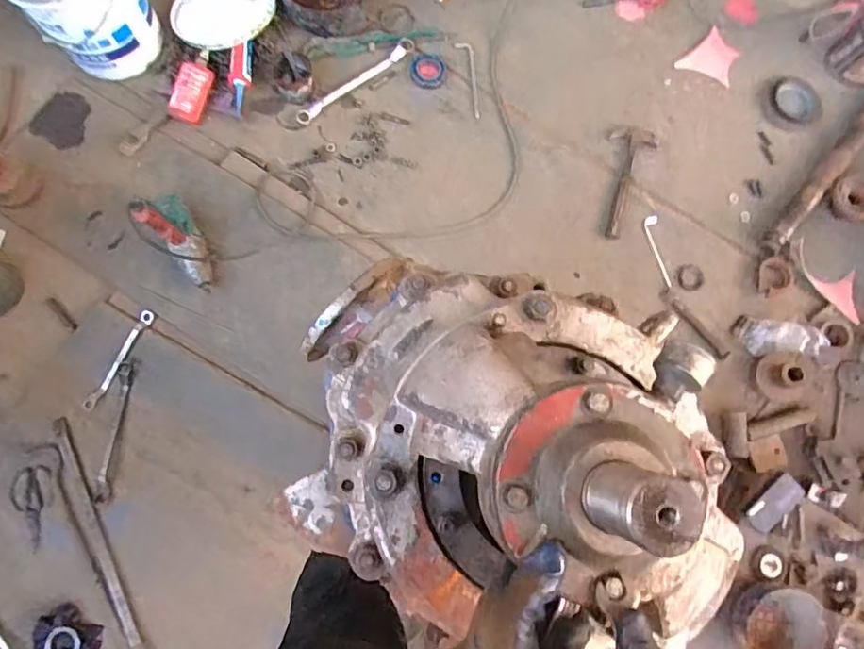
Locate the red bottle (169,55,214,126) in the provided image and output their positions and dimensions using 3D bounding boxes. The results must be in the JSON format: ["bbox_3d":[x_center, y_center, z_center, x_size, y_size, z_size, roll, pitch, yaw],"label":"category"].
[{"bbox_3d":[-0.623,-0.613,1.429,0.091,0.038,0.169,23,103,-6],"label":"red bottle"}]

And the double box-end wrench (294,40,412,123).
[{"bbox_3d":[-0.207,-0.668,1.506,0.389,0.023,0.049,-39,80,-10],"label":"double box-end wrench"}]

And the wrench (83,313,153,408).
[{"bbox_3d":[-0.740,0.082,1.300,0.029,0.013,0.253,24,77,4],"label":"wrench"}]

